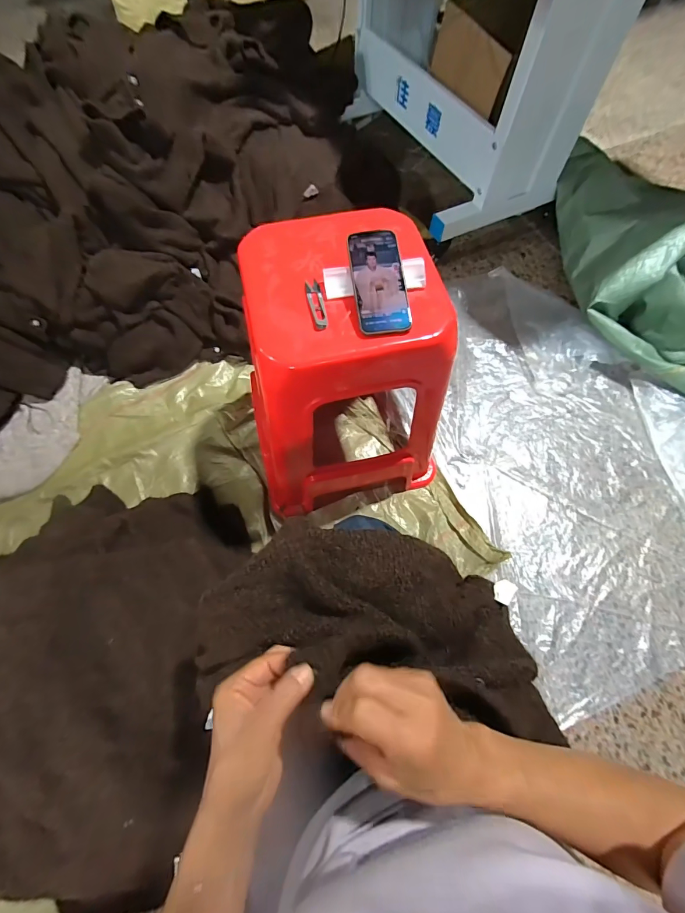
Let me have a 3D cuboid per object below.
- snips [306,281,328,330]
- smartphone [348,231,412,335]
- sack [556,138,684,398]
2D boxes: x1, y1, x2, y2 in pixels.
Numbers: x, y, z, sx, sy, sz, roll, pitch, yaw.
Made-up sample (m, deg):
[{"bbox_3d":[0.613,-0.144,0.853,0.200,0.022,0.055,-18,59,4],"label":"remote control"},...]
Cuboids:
[{"bbox_3d":[-0.038,-0.227,0.558,0.023,0.010,0.099,-10,67,-5],"label":"snips"},{"bbox_3d":[0.053,-0.253,0.547,0.075,0.006,0.156,-7,81,-6],"label":"smartphone"},{"bbox_3d":[0.936,-0.580,1.110,0.487,0.220,0.882,3,66,1],"label":"sack"}]

